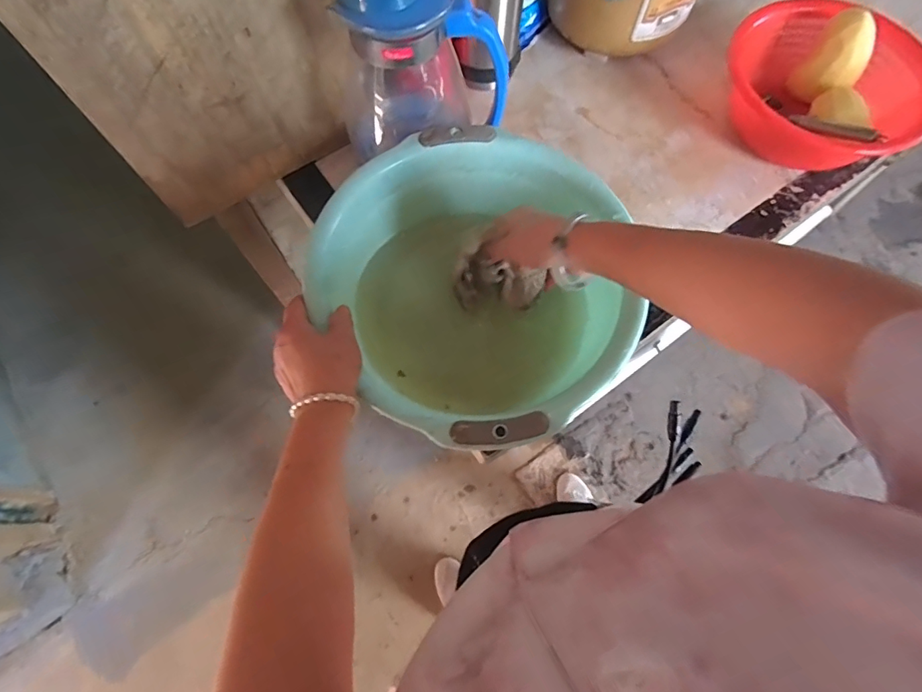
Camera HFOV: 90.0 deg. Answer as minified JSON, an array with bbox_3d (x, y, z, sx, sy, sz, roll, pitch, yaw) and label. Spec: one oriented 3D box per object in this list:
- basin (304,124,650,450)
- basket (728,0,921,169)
[{"bbox_3d":[0.014,-0.059,0.506,0.305,0.138,0.313,0,69,-1],"label":"basin"},{"bbox_3d":[0.466,-0.330,0.604,0.228,0.100,0.244,0,69,-1],"label":"basket"}]

